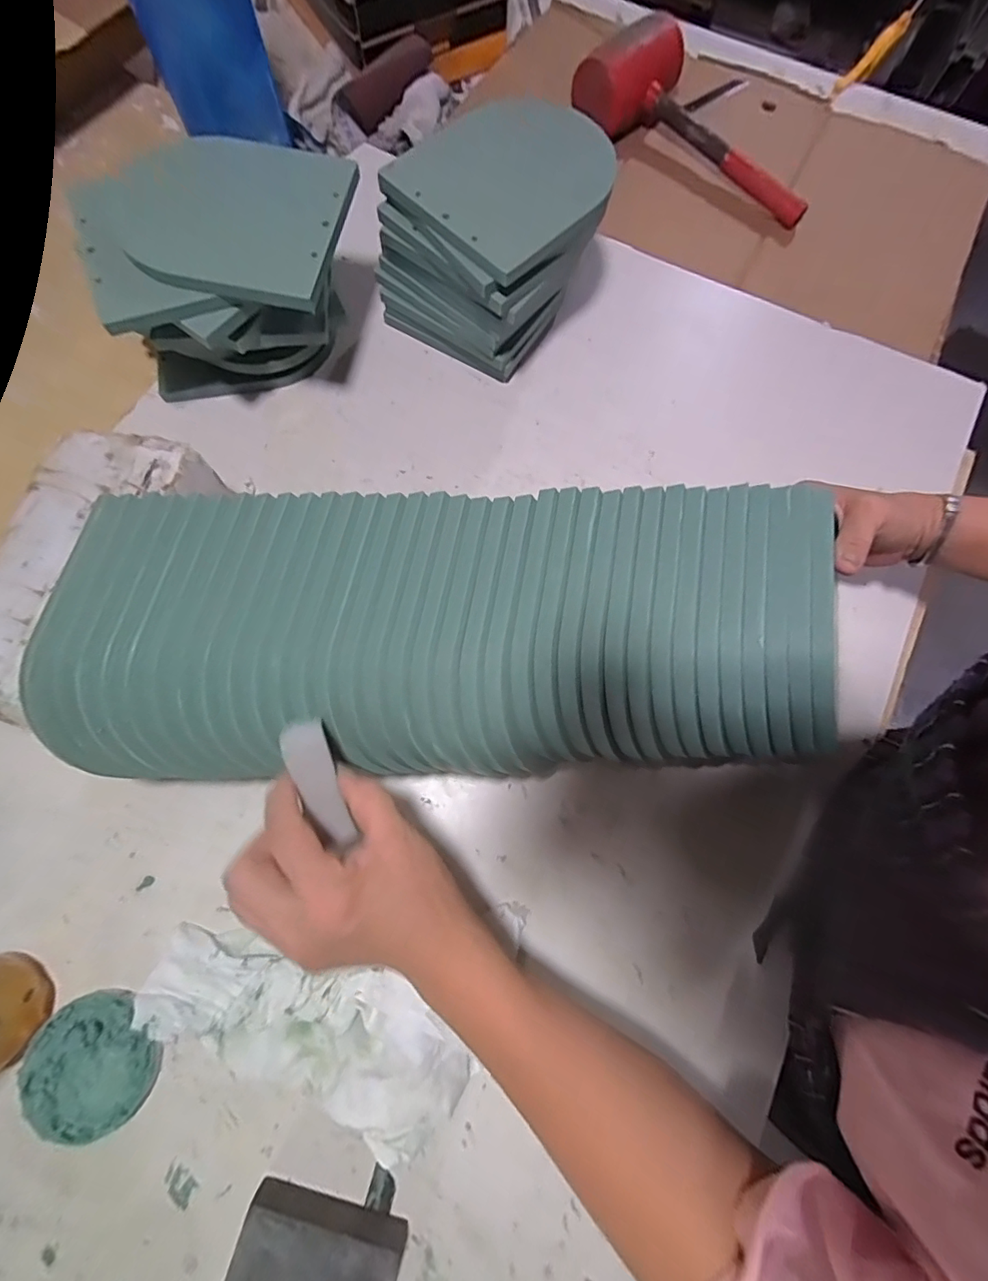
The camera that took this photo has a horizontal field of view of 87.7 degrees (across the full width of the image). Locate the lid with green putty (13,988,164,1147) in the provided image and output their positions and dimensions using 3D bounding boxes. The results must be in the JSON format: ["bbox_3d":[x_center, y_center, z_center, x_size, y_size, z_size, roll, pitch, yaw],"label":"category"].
[{"bbox_3d":[-0.267,0.283,0.343,0.077,0.017,0.080,1,73,-2],"label":"lid with green putty"}]

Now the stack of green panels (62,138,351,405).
[{"bbox_3d":[-0.223,-0.308,0.460,0.204,0.133,0.170,-3,73,-3],"label":"stack of green panels"}]

